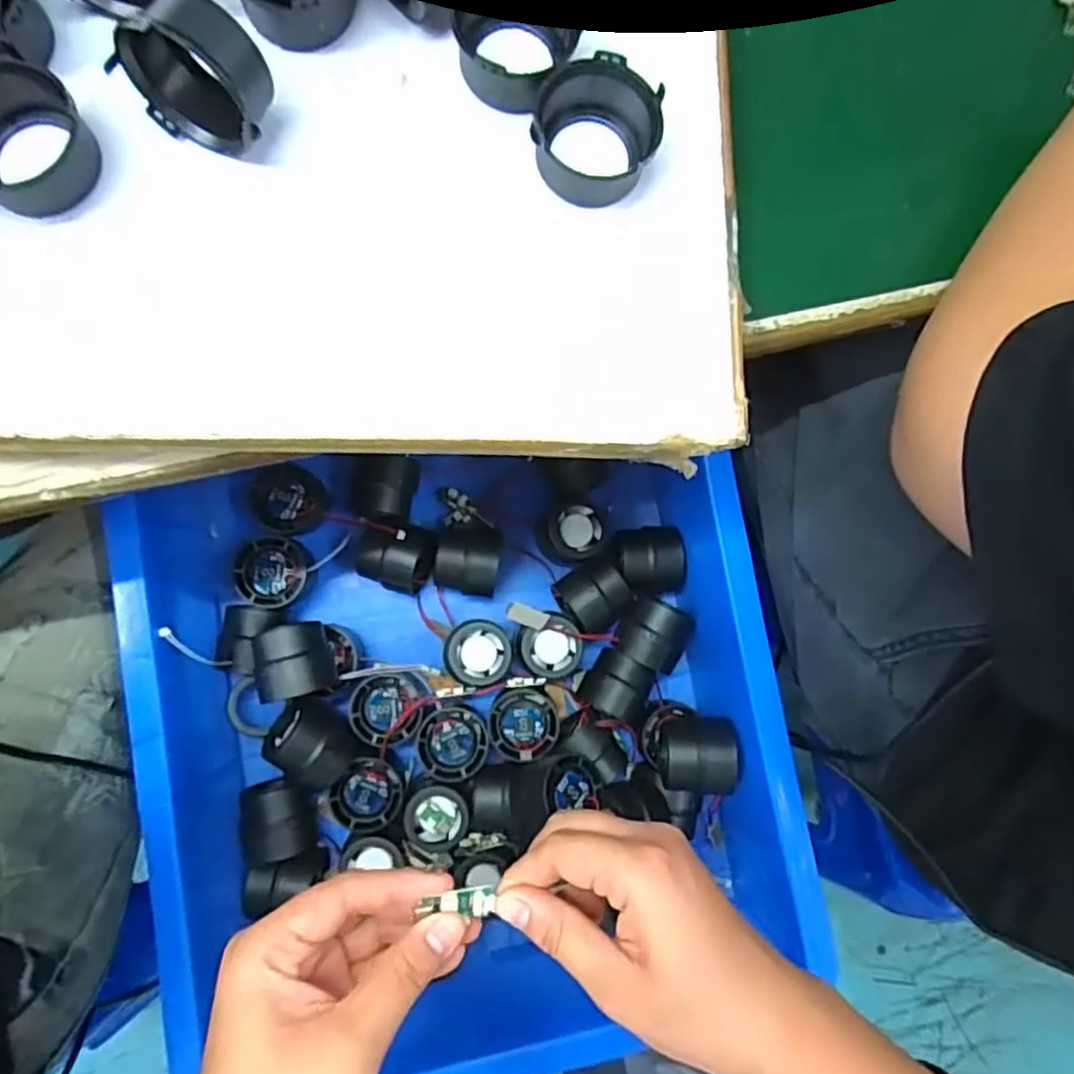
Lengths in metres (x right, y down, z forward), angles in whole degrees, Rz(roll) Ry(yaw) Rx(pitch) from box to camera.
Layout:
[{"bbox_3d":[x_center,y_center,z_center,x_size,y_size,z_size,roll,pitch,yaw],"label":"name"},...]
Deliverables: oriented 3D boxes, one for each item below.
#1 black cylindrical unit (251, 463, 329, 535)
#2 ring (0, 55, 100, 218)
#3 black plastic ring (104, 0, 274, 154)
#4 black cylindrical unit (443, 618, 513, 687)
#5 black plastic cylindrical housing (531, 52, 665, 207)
[{"bbox_3d":[-0.189,-0.031,0.528,0.046,0.038,0.050,1,83,-5],"label":"black cylindrical unit"},{"bbox_3d":[-0.208,-0.160,0.270,0.046,0.028,0.047,1,83,-5],"label":"ring"},{"bbox_3d":[-0.133,-0.180,0.271,0.053,0.048,0.028,37,66,-24],"label":"black plastic ring"},{"bbox_3d":[-0.046,0.088,0.529,0.049,0.043,0.047,1,83,-5],"label":"black cylindrical unit"},{"bbox_3d":[0.025,-0.173,0.293,0.052,0.031,0.046,9,83,-4],"label":"black plastic cylindrical housing"}]

